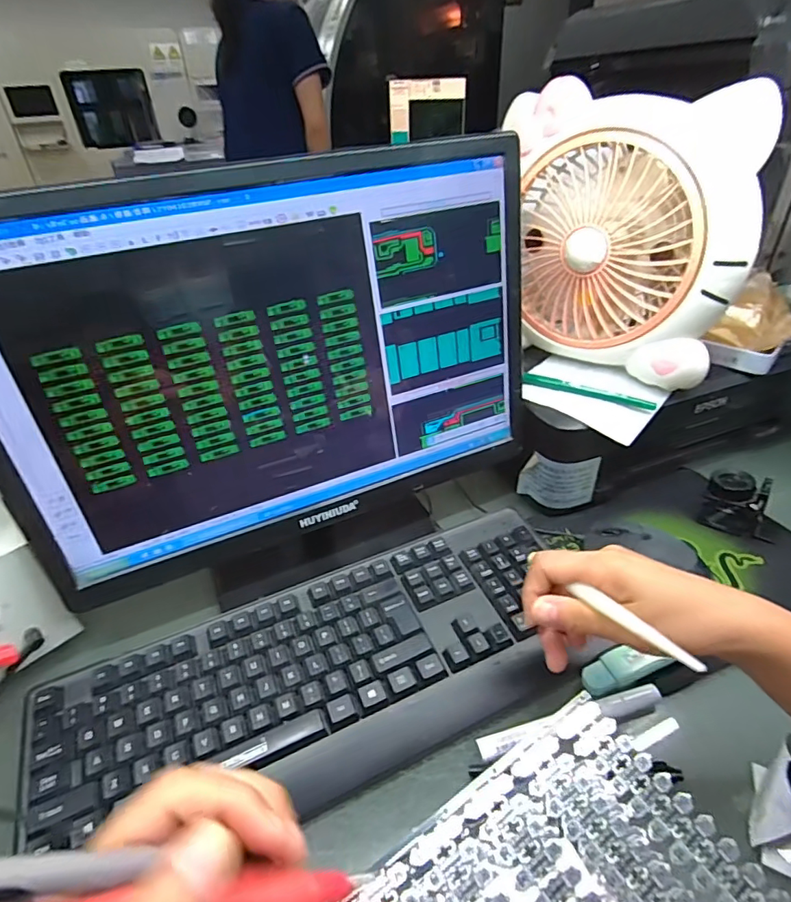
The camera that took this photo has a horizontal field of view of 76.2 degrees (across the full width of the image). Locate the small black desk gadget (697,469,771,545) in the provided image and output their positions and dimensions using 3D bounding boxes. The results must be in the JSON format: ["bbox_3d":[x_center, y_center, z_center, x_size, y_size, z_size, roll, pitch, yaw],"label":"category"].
[{"bbox_3d":[0.350,0.052,0.513,0.064,0.051,0.043,15,40,24],"label":"small black desk gadget"}]

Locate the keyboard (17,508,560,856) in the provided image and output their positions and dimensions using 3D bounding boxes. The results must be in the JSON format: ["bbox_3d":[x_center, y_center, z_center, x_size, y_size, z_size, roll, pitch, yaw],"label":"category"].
[{"bbox_3d":[-0.049,0.172,0.395,0.413,0.039,0.152,-18,38,-19],"label":"keyboard"}]

